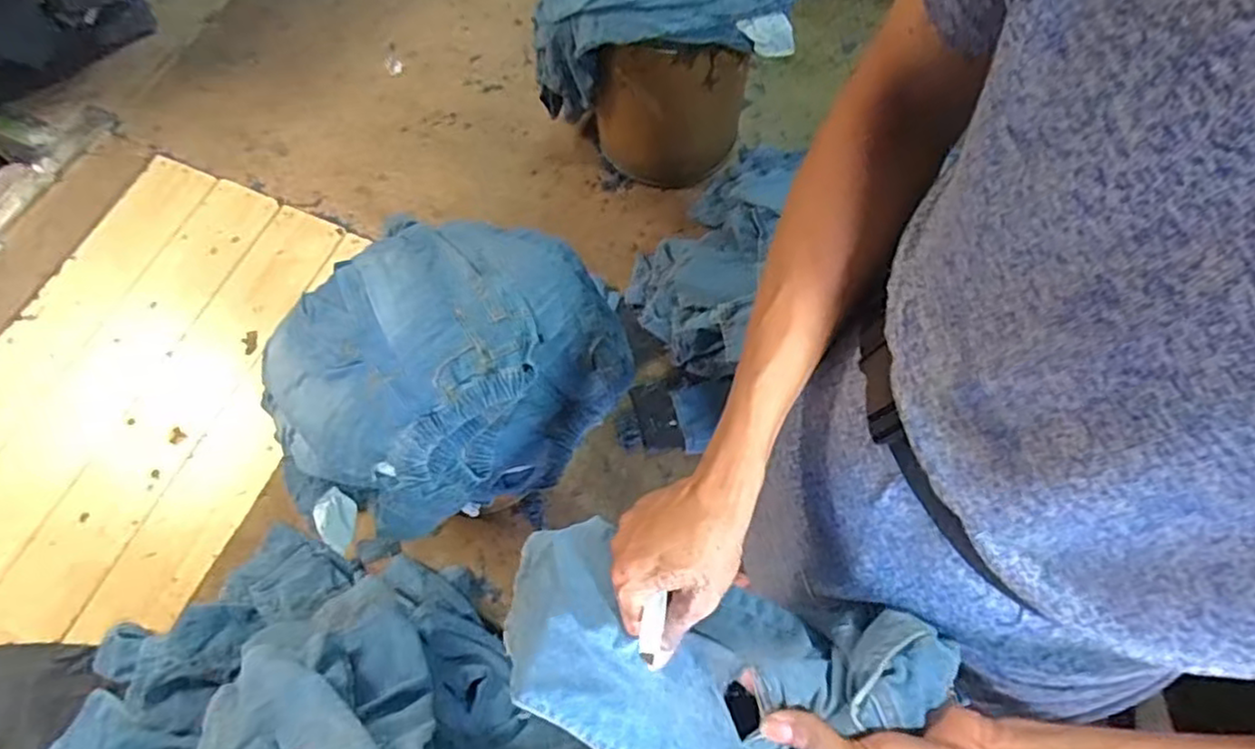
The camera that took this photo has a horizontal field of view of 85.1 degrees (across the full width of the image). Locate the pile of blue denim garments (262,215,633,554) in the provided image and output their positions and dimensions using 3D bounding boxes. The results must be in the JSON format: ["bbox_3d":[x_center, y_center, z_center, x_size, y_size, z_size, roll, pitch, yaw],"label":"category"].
[{"bbox_3d":[-0.291,-0.031,1.041,0.540,0.234,0.469,-19,69,-8],"label":"pile of blue denim garments"}]

